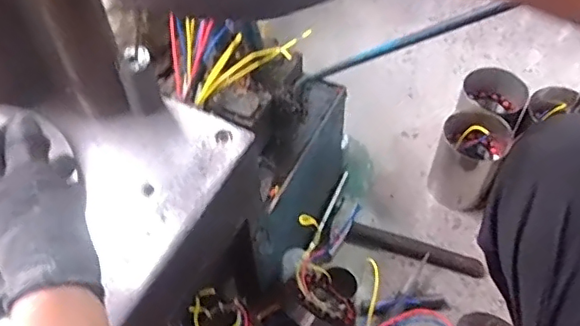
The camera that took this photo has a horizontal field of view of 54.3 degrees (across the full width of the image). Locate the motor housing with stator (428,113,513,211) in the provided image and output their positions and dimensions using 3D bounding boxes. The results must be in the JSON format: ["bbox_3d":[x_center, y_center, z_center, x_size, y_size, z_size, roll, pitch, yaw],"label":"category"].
[{"bbox_3d":[0.339,-0.002,1.079,0.122,0.165,0.108,22,56,17],"label":"motor housing with stator"}]

